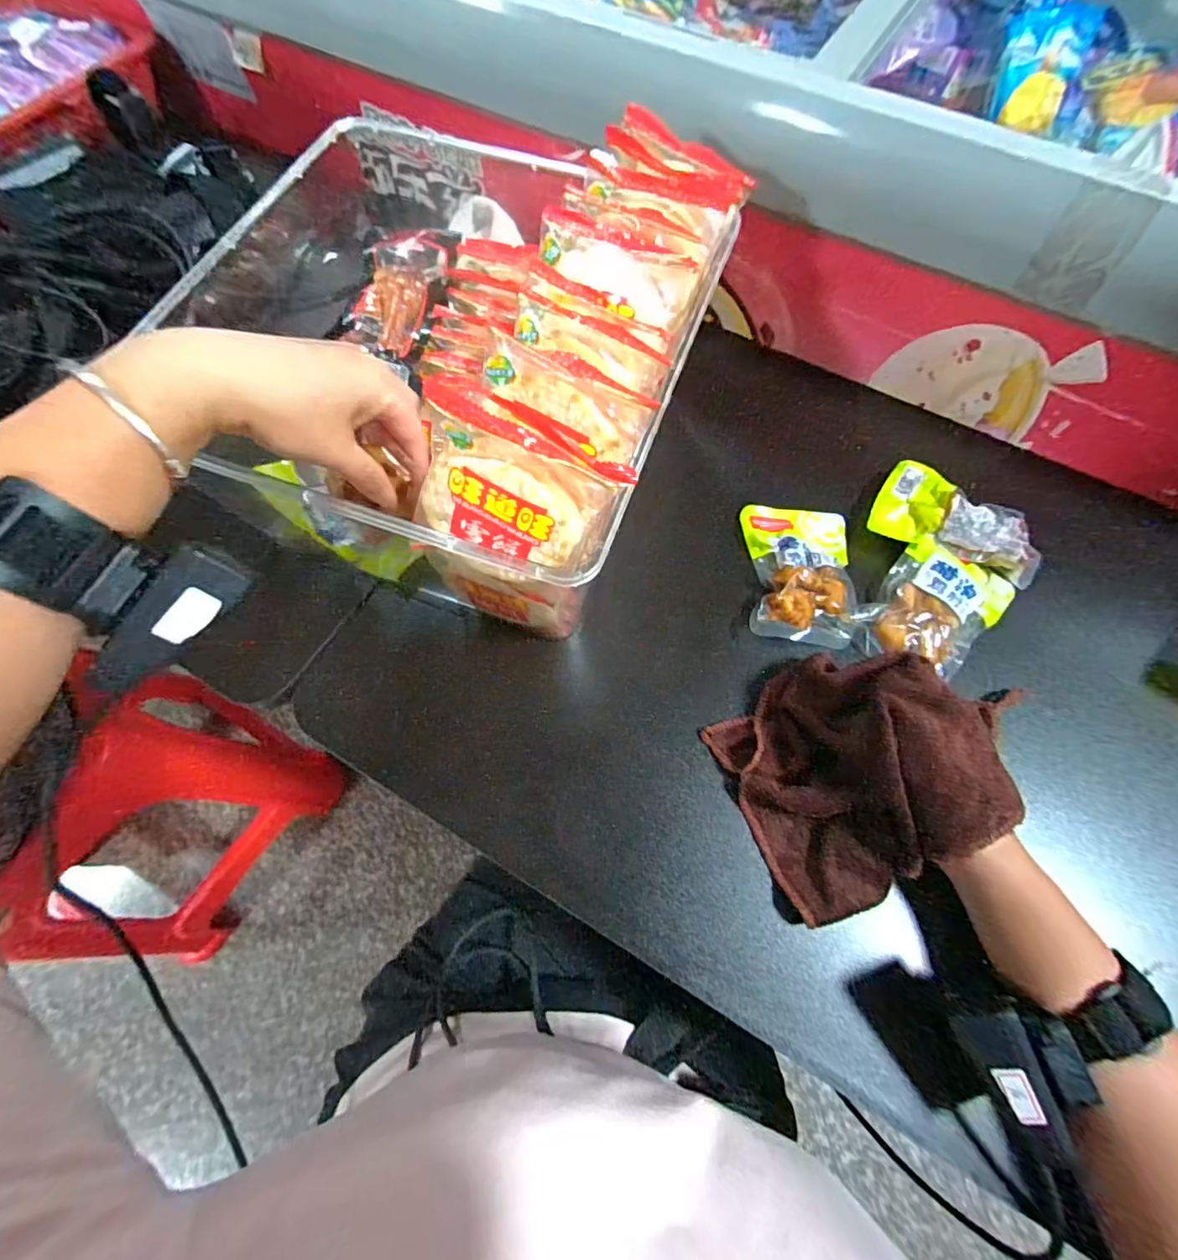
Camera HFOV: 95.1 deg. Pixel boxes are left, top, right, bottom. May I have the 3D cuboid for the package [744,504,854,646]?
[{"bbox_3d":[0.161,-0.048,0.407,0.078,0.030,0.117,4,68,1],"label":"package"}]

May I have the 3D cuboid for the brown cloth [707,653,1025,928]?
[{"bbox_3d":[0.158,0.082,0.324,0.149,0.031,0.131,-46,63,23],"label":"brown cloth"}]

